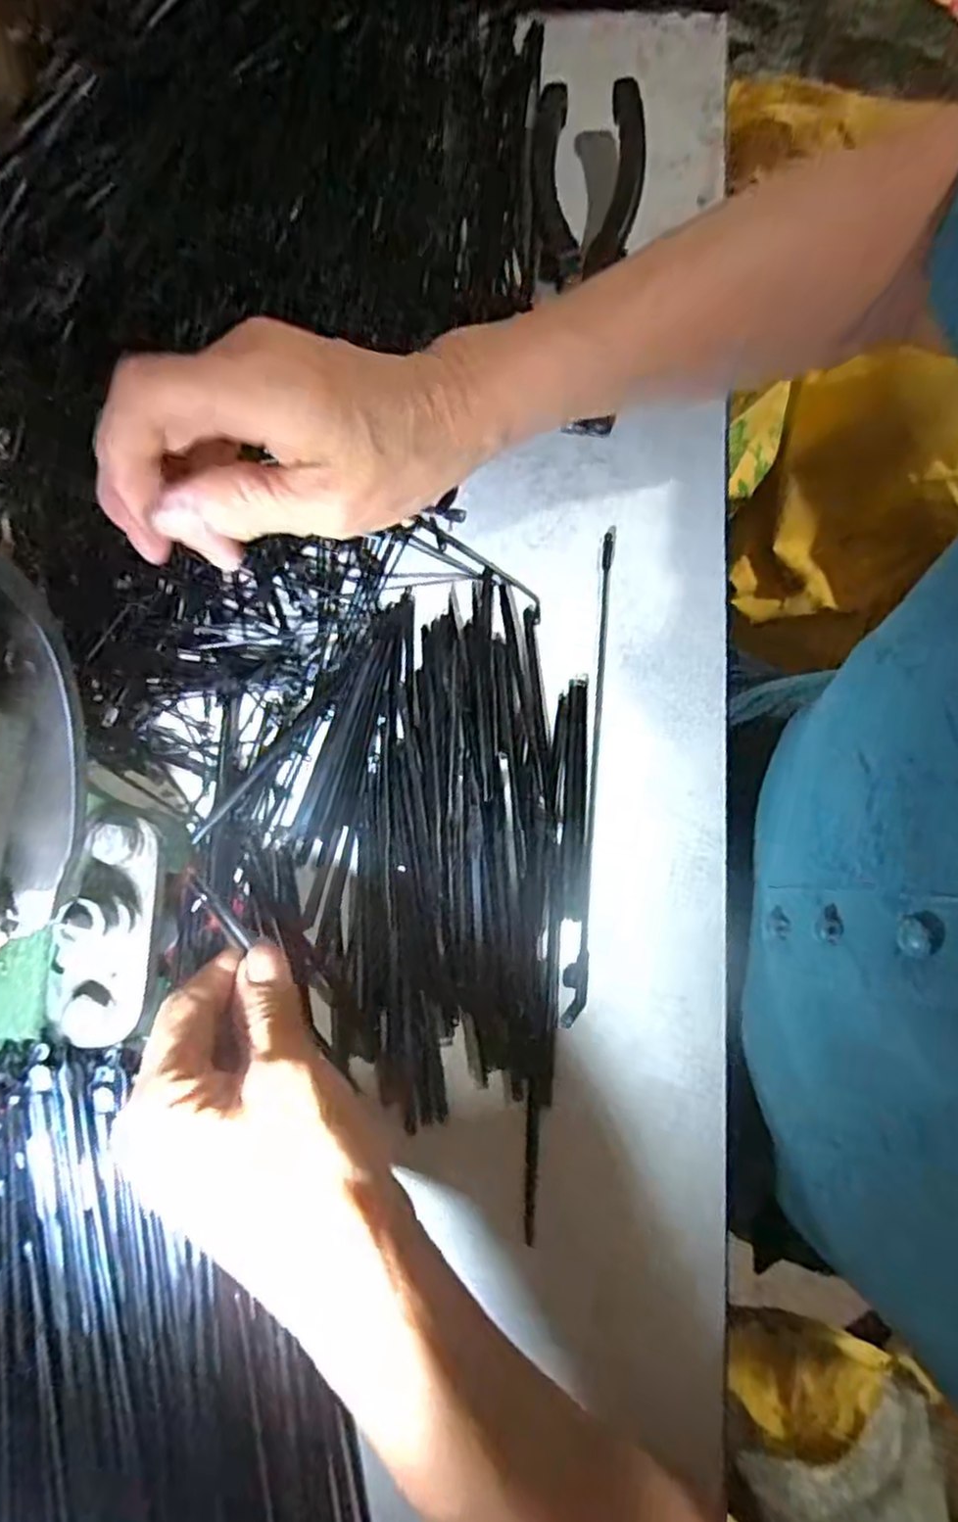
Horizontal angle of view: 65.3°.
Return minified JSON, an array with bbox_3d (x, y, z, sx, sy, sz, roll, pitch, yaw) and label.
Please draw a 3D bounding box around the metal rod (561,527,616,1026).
[{"bbox_3d":[0.047,-0.001,0.311,0.009,0.004,0.210,5,78,3],"label":"metal rod"}]

